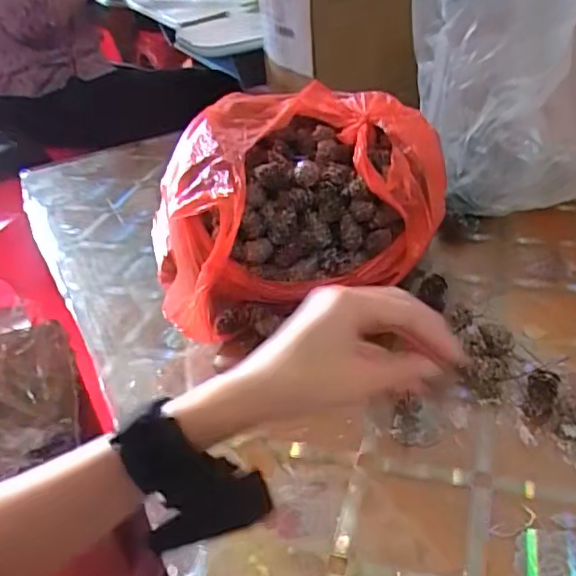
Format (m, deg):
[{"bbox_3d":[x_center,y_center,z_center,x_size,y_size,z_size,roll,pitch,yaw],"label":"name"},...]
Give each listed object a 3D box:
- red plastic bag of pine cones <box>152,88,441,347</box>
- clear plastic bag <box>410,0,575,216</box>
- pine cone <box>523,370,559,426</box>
[{"bbox_3d":[0.005,-0.080,0.584,0.267,0.162,0.217,-9,36,-5],"label":"red plastic bag of pine cones"},{"bbox_3d":[0.251,-0.246,0.663,0.172,0.300,0.201,-10,37,-6],"label":"clear plastic bag"},{"bbox_3d":[0.200,0.084,0.461,0.022,0.023,0.037,12,40,22],"label":"pine cone"}]

